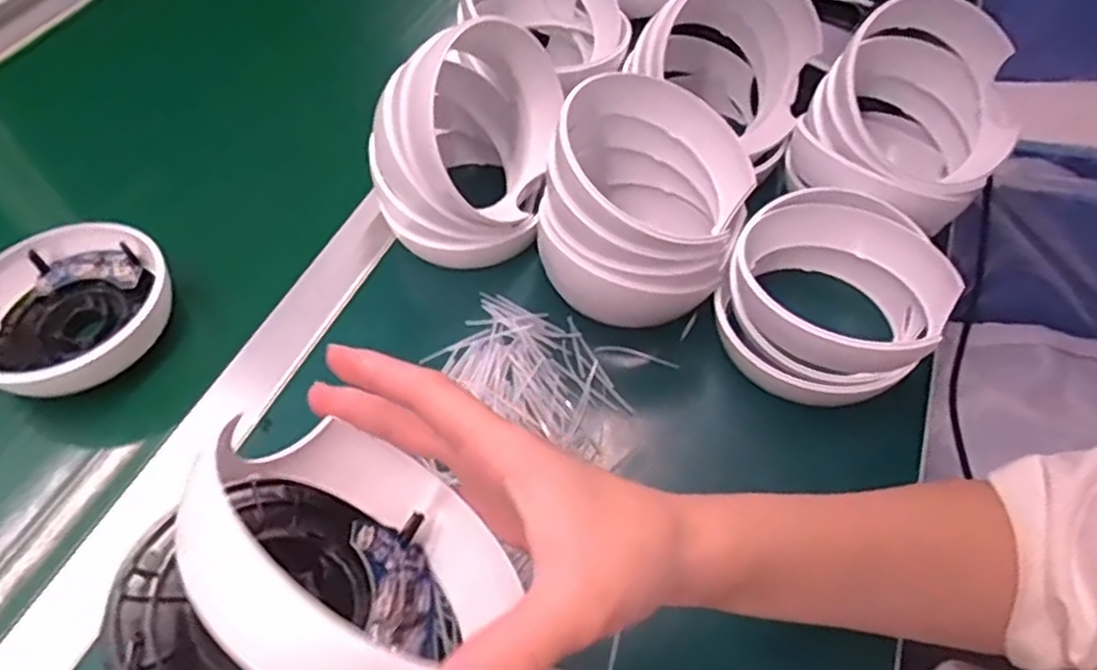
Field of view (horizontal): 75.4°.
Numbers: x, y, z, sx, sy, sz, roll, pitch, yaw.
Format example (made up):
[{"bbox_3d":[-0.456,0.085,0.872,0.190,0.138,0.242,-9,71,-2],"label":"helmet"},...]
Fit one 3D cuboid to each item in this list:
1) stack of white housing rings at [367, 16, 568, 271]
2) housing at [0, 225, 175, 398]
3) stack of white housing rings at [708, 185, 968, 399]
[{"bbox_3d":[-0.049,-0.121,0.444,0.093,0.117,0.121,13,55,11],"label":"stack of white housing rings"},{"bbox_3d":[-0.290,-0.013,0.431,0.102,0.042,0.117,31,61,22],"label":"housing"},{"bbox_3d":[0.159,-0.019,0.407,0.116,0.069,0.129,33,61,23],"label":"stack of white housing rings"}]

